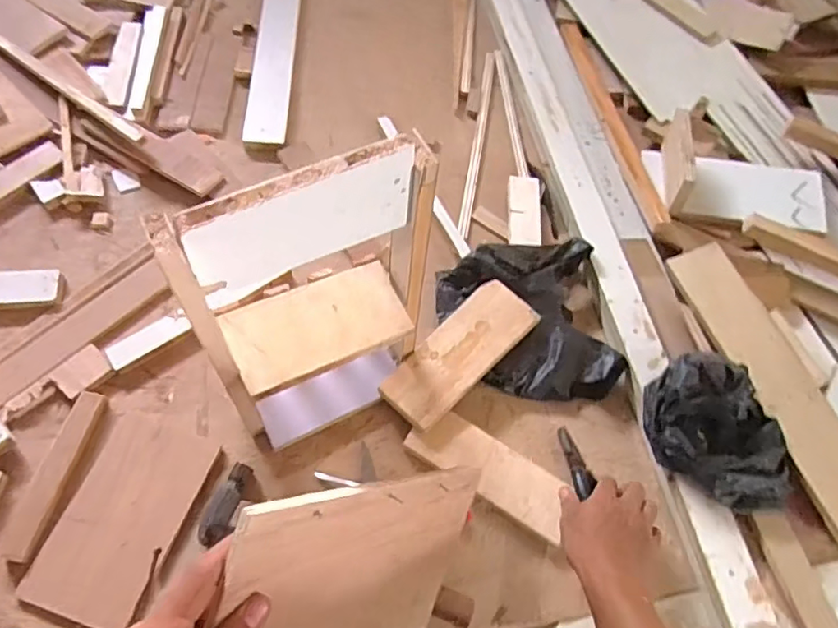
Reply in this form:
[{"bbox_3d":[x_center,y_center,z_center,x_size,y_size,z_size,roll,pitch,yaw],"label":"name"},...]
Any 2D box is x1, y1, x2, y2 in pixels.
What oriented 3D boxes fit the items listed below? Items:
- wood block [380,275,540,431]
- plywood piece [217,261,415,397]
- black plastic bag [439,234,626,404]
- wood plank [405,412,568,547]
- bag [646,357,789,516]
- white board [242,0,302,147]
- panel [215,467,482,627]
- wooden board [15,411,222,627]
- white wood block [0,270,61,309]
[{"bbox_3d":[0.053,0.051,0.748,0.085,0.028,0.222,41,66,18],"label":"wood block"},{"bbox_3d":[-0.101,0.009,0.591,0.175,0.019,0.091,-24,65,-16],"label":"plywood piece"},{"bbox_3d":[0.145,0.005,0.782,0.231,0.055,0.216,-3,61,-6],"label":"black plastic bag"},{"bbox_3d":[0.084,0.182,0.690,0.194,0.020,0.065,30,63,13],"label":"wood plank"},{"bbox_3d":[0.368,0.132,0.696,0.187,0.060,0.166,29,62,12],"label":"bag"},{"bbox_3d":[-0.250,-0.483,1.025,0.066,0.016,0.482,1,60,-4],"label":"white board"},{"bbox_3d":[-0.044,0.206,0.437,0.010,0.252,0.170,21,97,36],"label":"panel"},{"bbox_3d":[-0.325,0.227,0.640,0.121,0.020,0.214,18,61,6],"label":"wooden board"},{"bbox_3d":[-0.528,-0.032,0.745,0.122,0.012,0.054,-5,61,-7],"label":"white wood block"}]

